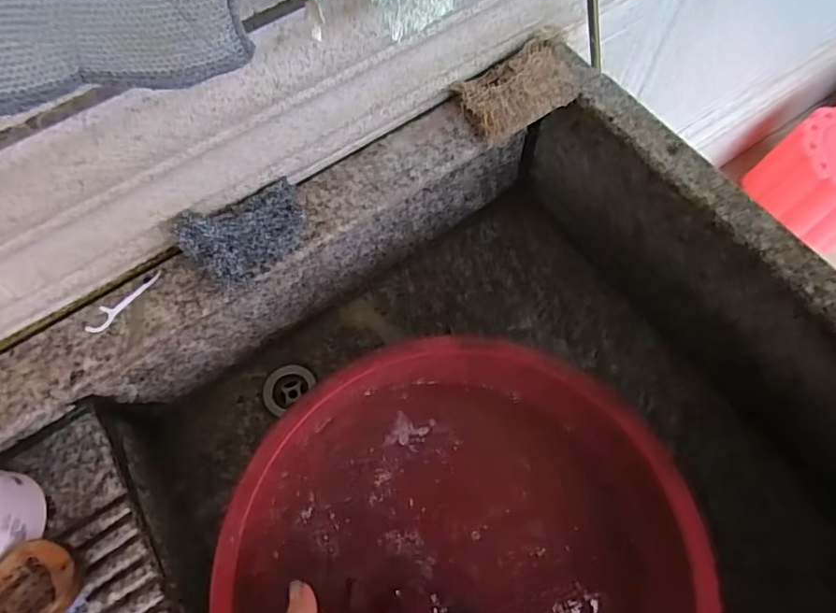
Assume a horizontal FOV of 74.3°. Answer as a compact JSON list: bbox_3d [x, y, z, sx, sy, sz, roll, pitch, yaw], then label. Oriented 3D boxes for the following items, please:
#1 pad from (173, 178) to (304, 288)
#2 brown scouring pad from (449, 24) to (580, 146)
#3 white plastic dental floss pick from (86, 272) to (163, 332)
[{"bbox_3d":[-0.130,-0.054,0.426,0.093,0.014,0.062,-27,104,-25],"label":"pad"},{"bbox_3d":[0.095,-0.195,0.484,0.116,0.031,0.061,-30,69,-11],"label":"brown scouring pad"},{"bbox_3d":[-0.230,-0.006,0.430,0.017,0.004,0.067,34,71,15],"label":"white plastic dental floss pick"}]

